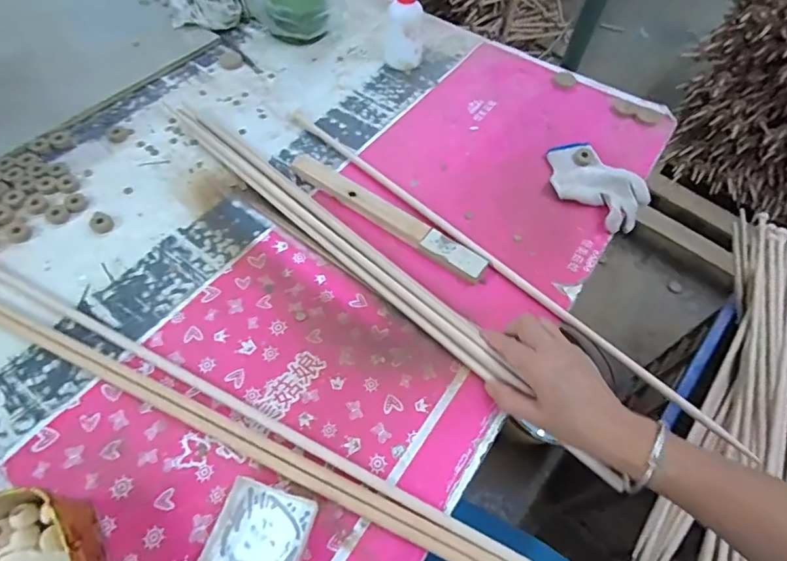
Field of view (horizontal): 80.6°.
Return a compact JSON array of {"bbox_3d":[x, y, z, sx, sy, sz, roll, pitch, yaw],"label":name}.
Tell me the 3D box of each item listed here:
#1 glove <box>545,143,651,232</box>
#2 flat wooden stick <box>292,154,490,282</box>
[{"bbox_3d":[0.277,-0.135,0.642,0.147,0.034,0.107,38,62,19],"label":"glove"},{"bbox_3d":[-0.013,-0.087,0.592,0.292,0.018,0.034,33,60,16],"label":"flat wooden stick"}]

